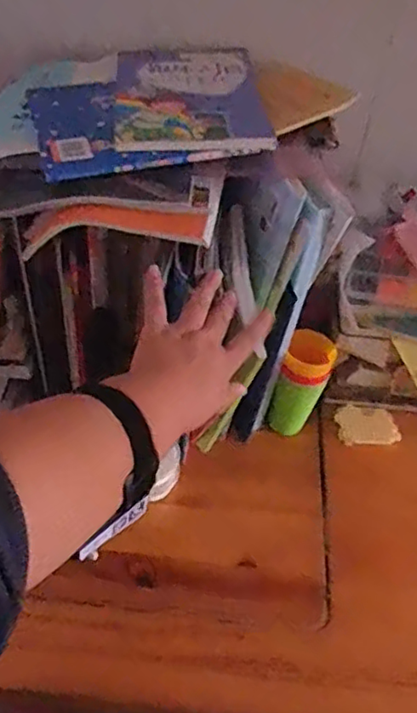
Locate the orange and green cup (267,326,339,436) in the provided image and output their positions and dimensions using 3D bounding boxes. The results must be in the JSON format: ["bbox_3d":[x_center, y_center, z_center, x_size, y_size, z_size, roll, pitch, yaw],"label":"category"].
[{"bbox_3d":[0.109,0.034,0.722,0.052,0.120,0.063,21,47,14],"label":"orange and green cup"}]

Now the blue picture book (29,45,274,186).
[{"bbox_3d":[-0.055,-0.249,0.613,0.228,0.019,0.205,-12,49,-10],"label":"blue picture book"}]

